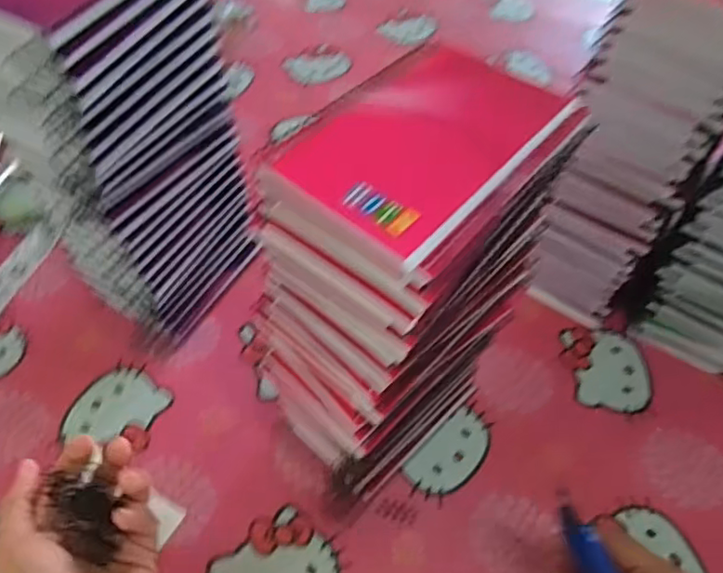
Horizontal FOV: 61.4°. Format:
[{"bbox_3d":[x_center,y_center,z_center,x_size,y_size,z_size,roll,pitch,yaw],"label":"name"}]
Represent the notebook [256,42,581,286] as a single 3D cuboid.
[{"bbox_3d":[0.027,-0.065,0.272,0.082,0.011,0.135,35,59,21],"label":"notebook"}]

